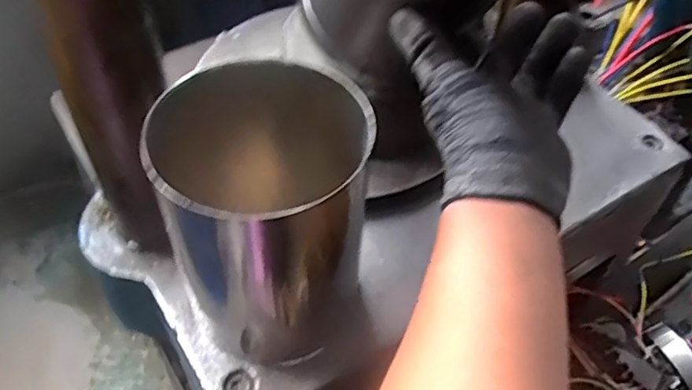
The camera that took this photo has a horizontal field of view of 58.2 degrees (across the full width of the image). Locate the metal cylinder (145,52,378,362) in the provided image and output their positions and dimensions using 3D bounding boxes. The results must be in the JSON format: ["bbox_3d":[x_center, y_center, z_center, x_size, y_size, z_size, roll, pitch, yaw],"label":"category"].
[{"bbox_3d":[-0.044,0.012,0.398,0.126,0.154,0.116,1,50,-1],"label":"metal cylinder"}]

